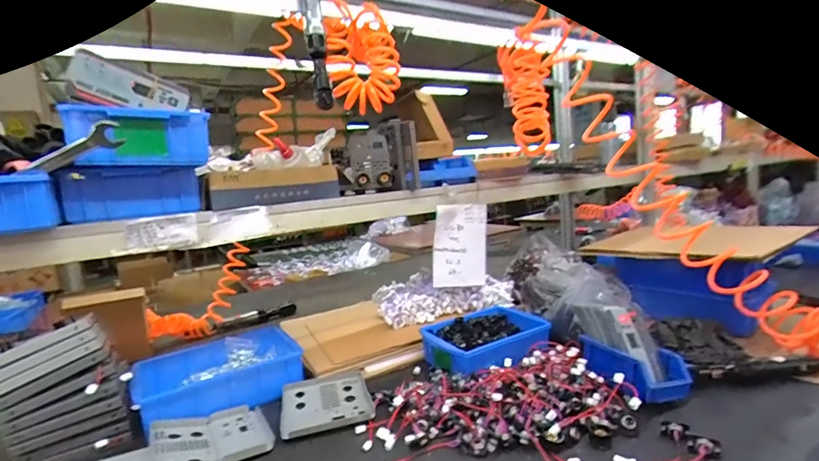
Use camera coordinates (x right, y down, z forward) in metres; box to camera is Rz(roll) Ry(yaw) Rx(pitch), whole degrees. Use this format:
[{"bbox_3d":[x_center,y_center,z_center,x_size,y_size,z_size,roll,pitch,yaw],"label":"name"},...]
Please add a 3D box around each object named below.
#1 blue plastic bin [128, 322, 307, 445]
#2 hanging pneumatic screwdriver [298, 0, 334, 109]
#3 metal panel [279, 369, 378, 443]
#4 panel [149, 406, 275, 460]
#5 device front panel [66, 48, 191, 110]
[{"bbox_3d":[-0.383,0.293,0.840,0.290,0.080,0.220,-10,9,-34],"label":"blue plastic bin"},{"bbox_3d":[-0.181,-0.379,0.780,0.040,0.292,0.048,-6,7,-11],"label":"hanging pneumatic screwdriver"},{"bbox_3d":[-0.153,0.312,0.760,0.154,0.016,0.174,-7,7,-15],"label":"metal panel"},{"bbox_3d":[-0.321,0.336,0.674,0.165,0.032,0.166,-9,8,-31],"label":"panel"},{"bbox_3d":[-0.446,-0.233,0.669,0.157,0.060,0.013,13,-7,-34],"label":"device front panel"}]

